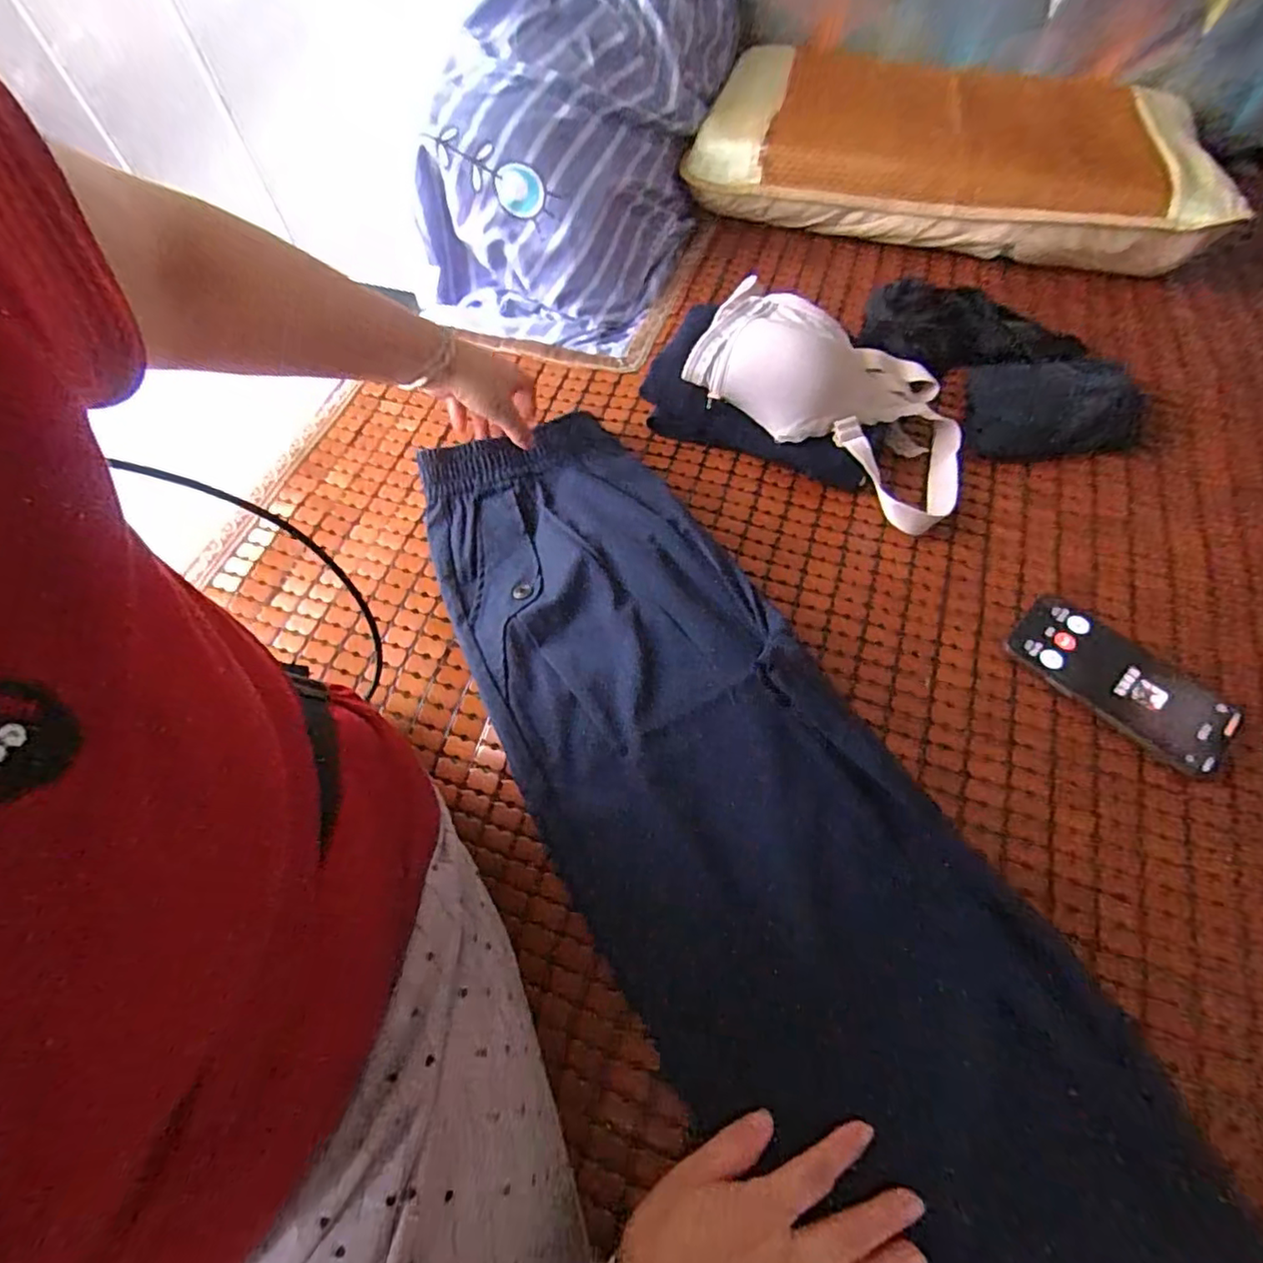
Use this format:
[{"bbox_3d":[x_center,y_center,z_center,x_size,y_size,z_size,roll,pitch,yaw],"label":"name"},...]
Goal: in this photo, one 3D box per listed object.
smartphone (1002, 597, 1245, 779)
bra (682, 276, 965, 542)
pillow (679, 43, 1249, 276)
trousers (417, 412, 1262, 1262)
[{"bbox_3d":[0.389,0.038,0.489,0.160,0.016,0.082,40,68,21],"label":"smartphone"},{"bbox_3d":[0.192,-0.228,0.591,0.263,0.100,0.198,20,63,12],"label":"bra"},{"bbox_3d":[0.407,-0.628,0.815,0.615,0.088,0.300,14,63,10],"label":"pillow"},{"bbox_3d":[0.095,0.167,0.417,0.234,0.041,0.873,-28,65,-14],"label":"trousers"}]

